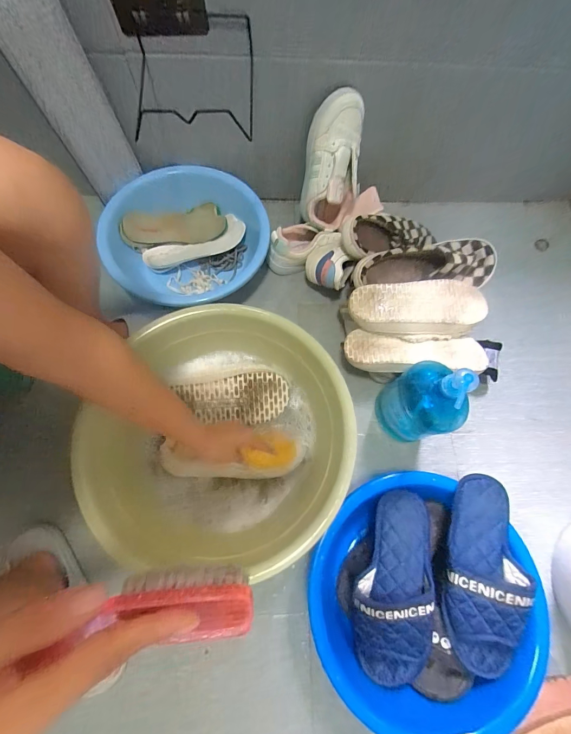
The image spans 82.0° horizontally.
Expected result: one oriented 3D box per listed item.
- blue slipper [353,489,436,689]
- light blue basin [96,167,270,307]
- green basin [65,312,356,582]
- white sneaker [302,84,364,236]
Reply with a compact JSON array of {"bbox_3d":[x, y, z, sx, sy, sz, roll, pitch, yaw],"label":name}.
[{"bbox_3d":[0.162,0.332,0.503,0.116,0.051,0.268,6,72,0],"label":"blue slipper"},{"bbox_3d":[-0.214,-0.274,0.728,0.348,0.097,0.307,0,73,-2],"label":"light blue basin"},{"bbox_3d":[-0.083,0.108,0.568,0.373,0.166,0.389,8,72,1],"label":"green basin"},{"bbox_3d":[0.092,-0.395,0.647,0.111,0.233,0.083,6,37,0],"label":"white sneaker"}]

